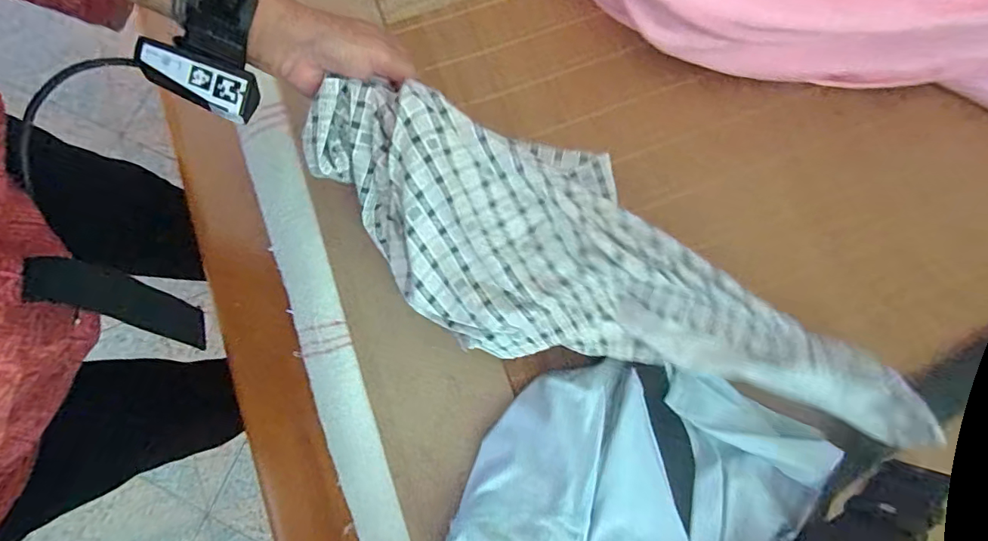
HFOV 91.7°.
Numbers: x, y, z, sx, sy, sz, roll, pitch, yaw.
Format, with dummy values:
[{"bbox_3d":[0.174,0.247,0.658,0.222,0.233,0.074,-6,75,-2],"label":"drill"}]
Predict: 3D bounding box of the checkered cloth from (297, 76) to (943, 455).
[{"bbox_3d":[0.080,0.010,0.353,0.467,0.063,0.152,26,80,2],"label":"checkered cloth"}]

